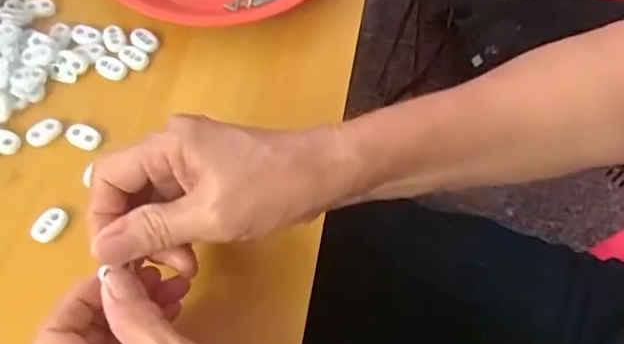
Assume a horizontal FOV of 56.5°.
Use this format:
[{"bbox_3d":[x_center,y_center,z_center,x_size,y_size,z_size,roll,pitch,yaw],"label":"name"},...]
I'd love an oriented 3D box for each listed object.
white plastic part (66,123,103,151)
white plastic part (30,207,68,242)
[{"bbox_3d":[-0.150,-0.024,0.380,0.023,0.004,0.015,21,63,8],"label":"white plastic part"},{"bbox_3d":[-0.159,0.032,0.351,0.015,0.007,0.022,32,65,14],"label":"white plastic part"}]

